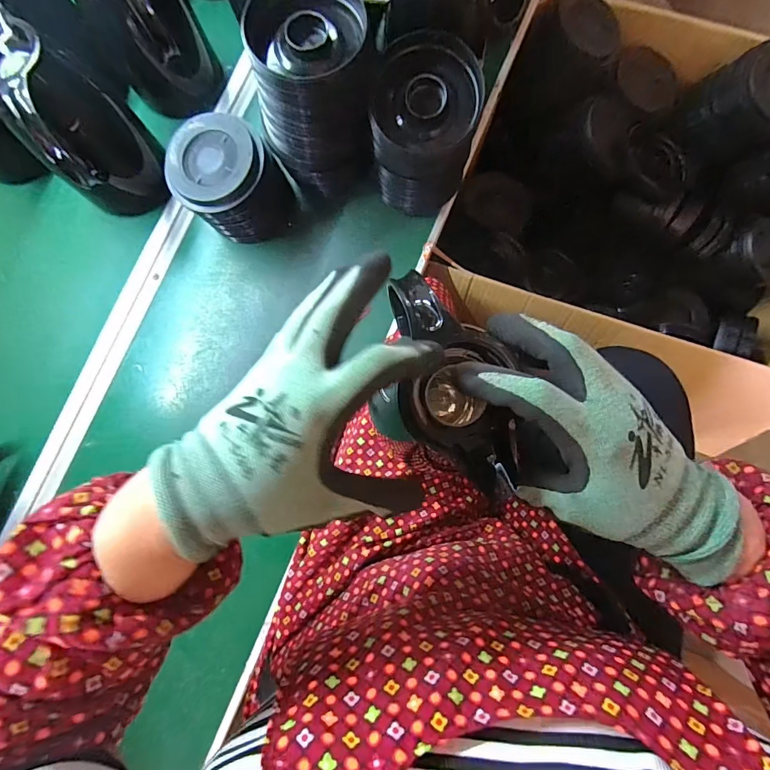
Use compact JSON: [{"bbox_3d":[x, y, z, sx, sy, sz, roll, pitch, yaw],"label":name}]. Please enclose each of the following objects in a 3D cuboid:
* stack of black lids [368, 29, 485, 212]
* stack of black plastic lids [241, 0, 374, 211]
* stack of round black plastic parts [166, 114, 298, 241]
[{"bbox_3d":[0.048,-0.302,0.501,0.122,0.160,0.100,-2,82,4],"label":"stack of black lids"},{"bbox_3d":[-0.078,-0.331,0.495,0.135,0.190,0.127,-6,82,3],"label":"stack of black plastic lids"},{"bbox_3d":[-0.196,-0.259,0.538,0.126,0.109,0.121,-38,82,-1],"label":"stack of round black plastic parts"}]

